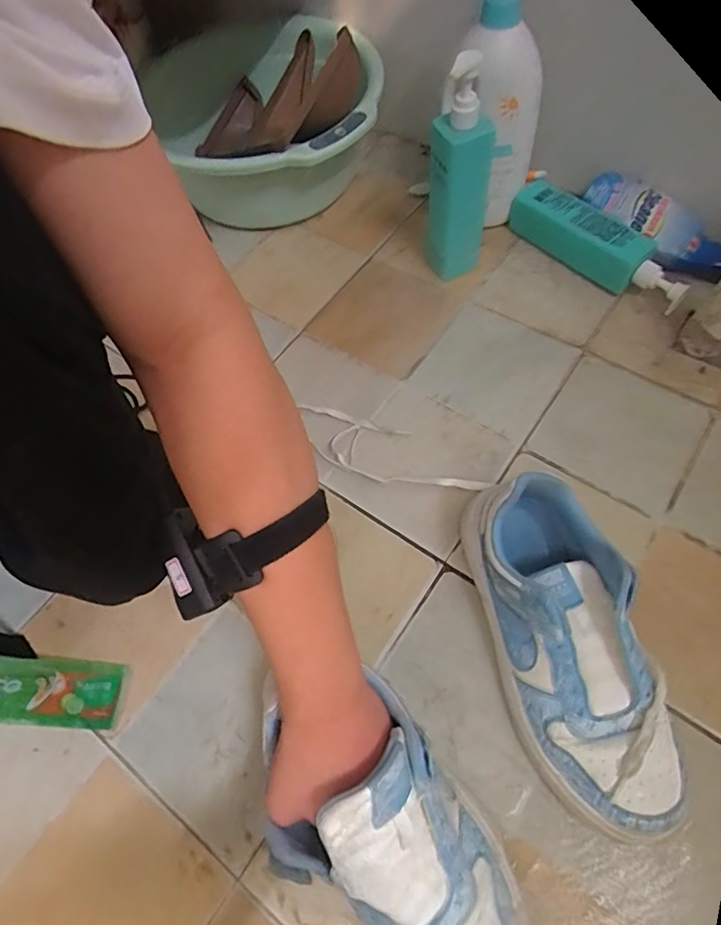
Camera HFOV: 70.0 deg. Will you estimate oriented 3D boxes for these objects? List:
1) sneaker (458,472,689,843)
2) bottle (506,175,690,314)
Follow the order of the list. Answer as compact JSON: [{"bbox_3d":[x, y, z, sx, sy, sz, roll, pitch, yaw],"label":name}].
[{"bbox_3d":[0.163,0.142,0.405,0.094,0.109,0.249,-13,63,-4],"label":"sneaker"},{"bbox_3d":[0.291,-0.276,0.646,0.059,0.043,0.248,-33,66,-14],"label":"bottle"}]

